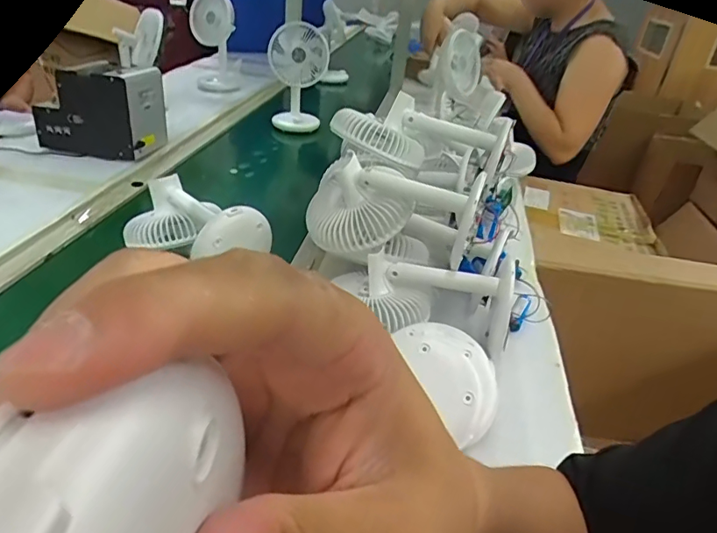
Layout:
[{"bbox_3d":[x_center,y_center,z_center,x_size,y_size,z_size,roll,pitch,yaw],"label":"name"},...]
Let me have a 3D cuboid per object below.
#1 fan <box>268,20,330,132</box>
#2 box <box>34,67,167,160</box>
[{"bbox_3d":[-0.151,-0.471,1.292,0.137,0.243,0.123,5,29,-4],"label":"fan"},{"bbox_3d":[-0.476,-0.294,0.962,0.204,0.144,0.122,10,29,5],"label":"box"}]

